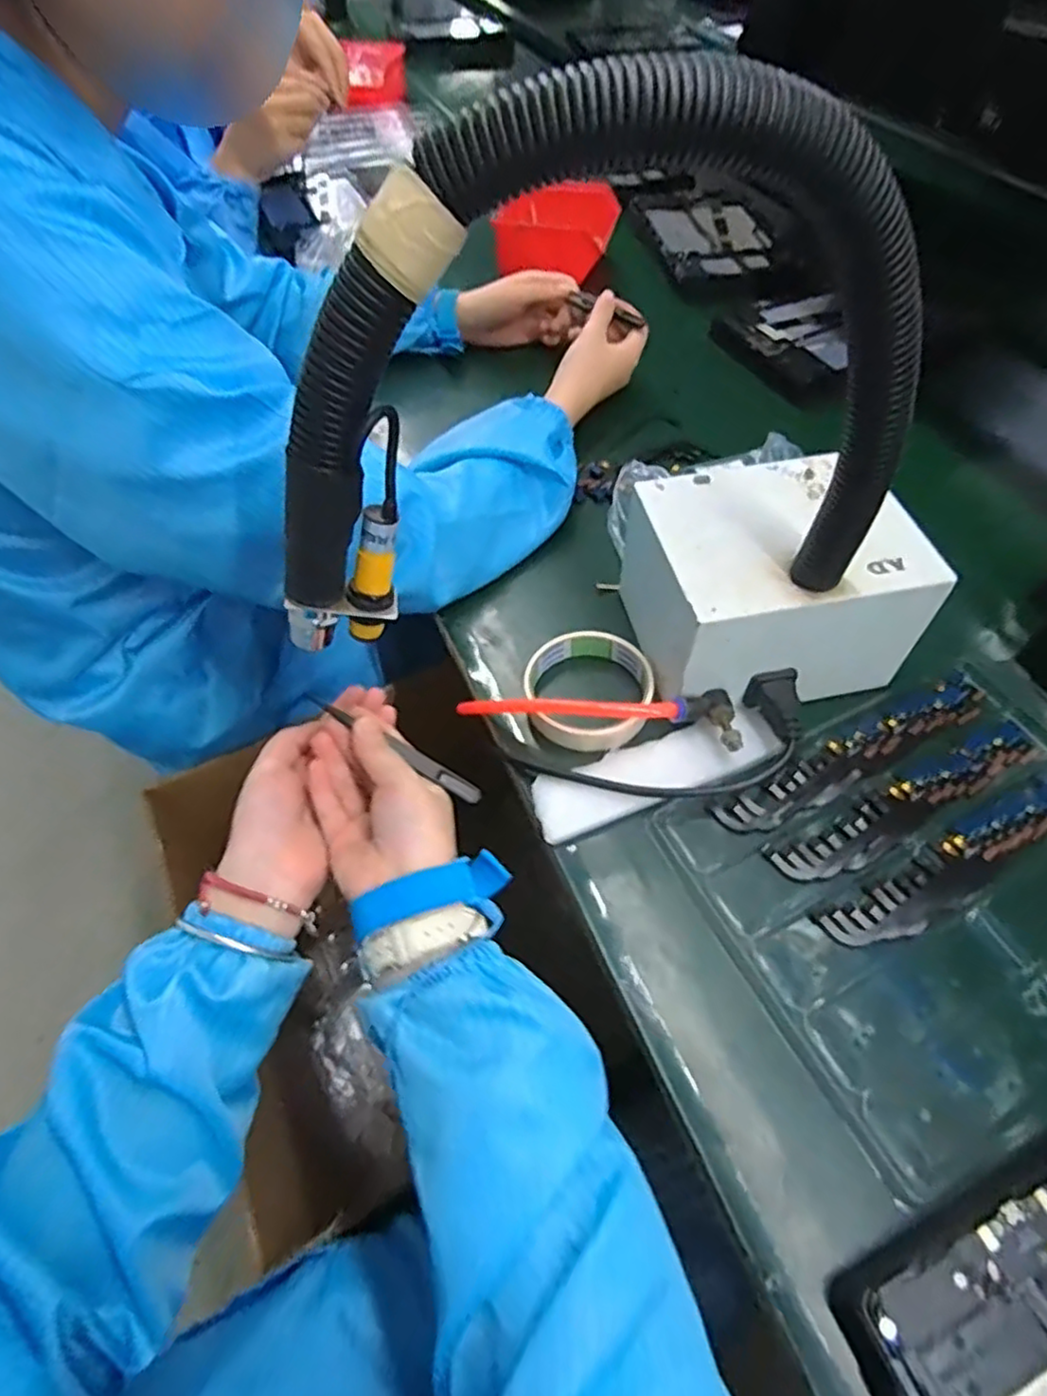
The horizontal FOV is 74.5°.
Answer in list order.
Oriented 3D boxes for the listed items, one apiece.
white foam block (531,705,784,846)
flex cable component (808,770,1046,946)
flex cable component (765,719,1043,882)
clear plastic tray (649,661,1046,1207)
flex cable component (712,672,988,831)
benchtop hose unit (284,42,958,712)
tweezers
[{"bbox_3d":[0.083,0.044,0.429,0.158,0.008,0.045,-16,57,-10],"label":"white foam block"},{"bbox_3d":[0.258,0.090,0.396,0.198,0.004,0.034,-24,58,-15],"label":"flex cable component"},{"bbox_3d":[0.239,0.062,0.420,0.199,0.005,0.030,-24,57,-15],"label":"flex cable component"},{"bbox_3d":[0.246,0.100,0.392,0.270,0.015,0.216,-23,57,-15],"label":"clear plastic tray"},{"bbox_3d":[0.214,0.035,0.438,0.208,0.006,0.030,-25,59,-16],"label":"flex cable component"},{"bbox_3d":[0.058,-0.119,0.354,0.349,0.316,0.119,-9,56,-6],"label":"benchtop hose unit"},{"bbox_3d":[-0.074,0.028,0.392,0.114,0.004,0.011,31,59,-1],"label":"tweezers"}]

